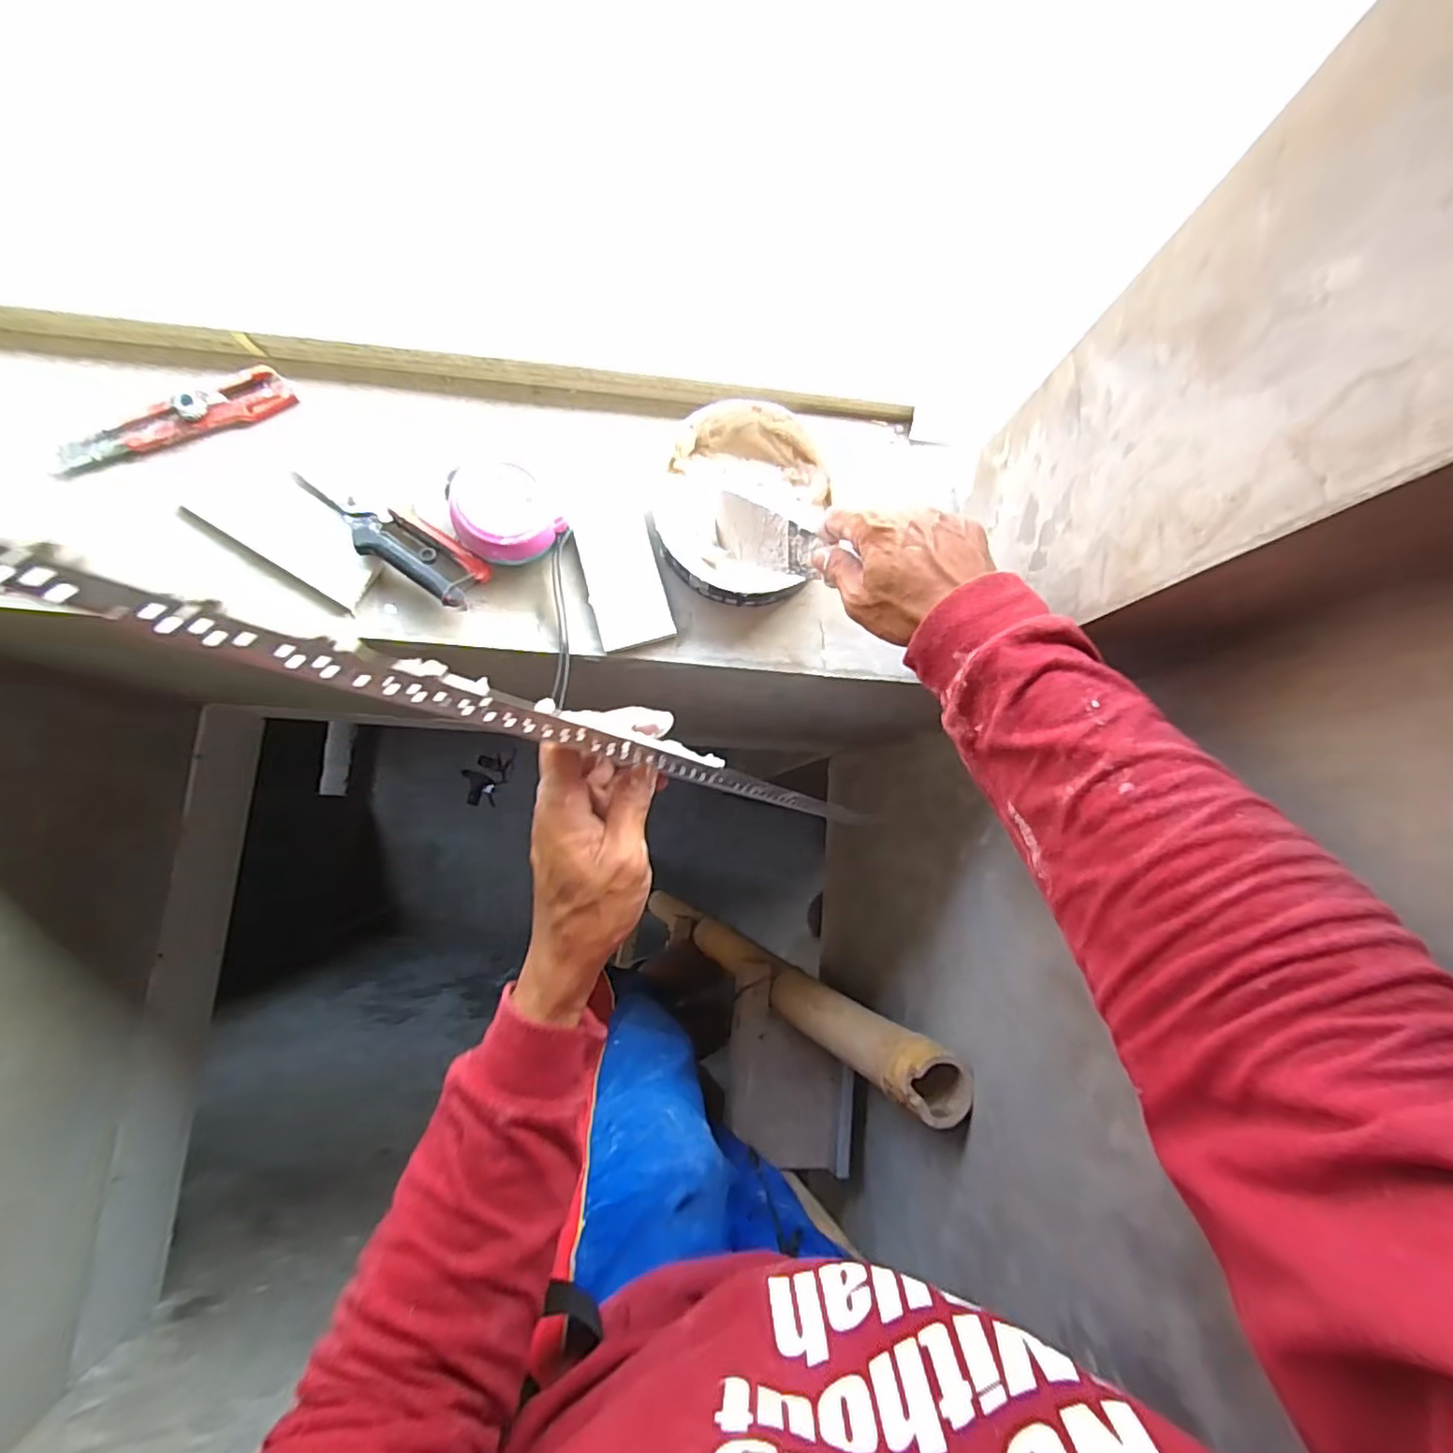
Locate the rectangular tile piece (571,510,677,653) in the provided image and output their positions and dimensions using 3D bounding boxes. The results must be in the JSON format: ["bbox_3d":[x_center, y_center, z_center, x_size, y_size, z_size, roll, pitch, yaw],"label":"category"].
[{"bbox_3d":[-0.078,-0.114,0.491,0.056,0.010,0.103,-15,89,-7],"label":"rectangular tile piece"}]

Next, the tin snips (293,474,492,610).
[{"bbox_3d":[-0.251,-0.143,0.476,0.155,0.017,0.046,31,81,0],"label":"tin snips"}]

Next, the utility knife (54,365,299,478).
[{"bbox_3d":[-0.414,-0.229,0.480,0.169,0.018,0.035,-24,85,-8],"label":"utility knife"}]

